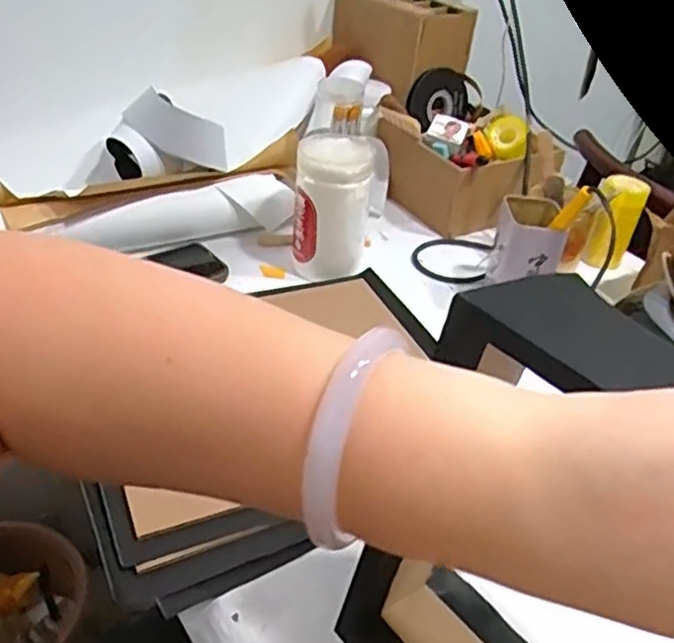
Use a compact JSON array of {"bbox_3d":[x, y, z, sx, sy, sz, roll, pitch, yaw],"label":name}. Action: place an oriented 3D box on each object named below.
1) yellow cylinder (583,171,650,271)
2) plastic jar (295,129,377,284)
[{"bbox_3d":[0.336,-0.120,0.830,0.050,0.098,0.055,24,41,22],"label":"yellow cylinder"},{"bbox_3d":[-0.005,-0.129,0.758,0.077,0.138,0.087,5,37,-1],"label":"plastic jar"}]

